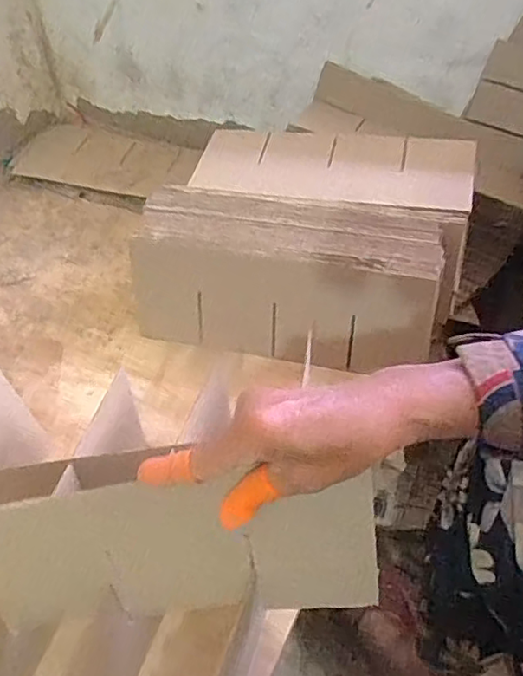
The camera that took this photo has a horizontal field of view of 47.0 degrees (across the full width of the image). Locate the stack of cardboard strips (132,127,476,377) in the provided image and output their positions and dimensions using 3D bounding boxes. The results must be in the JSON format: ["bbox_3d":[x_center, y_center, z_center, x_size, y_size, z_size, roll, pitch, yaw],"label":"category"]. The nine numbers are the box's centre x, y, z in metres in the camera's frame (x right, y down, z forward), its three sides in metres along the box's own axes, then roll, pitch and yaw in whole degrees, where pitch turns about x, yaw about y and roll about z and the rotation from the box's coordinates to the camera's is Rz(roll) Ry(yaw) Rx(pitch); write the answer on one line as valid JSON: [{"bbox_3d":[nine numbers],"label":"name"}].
[{"bbox_3d":[0.058,-0.123,0.760,0.359,0.142,0.290,13,48,13],"label":"stack of cardboard strips"}]

